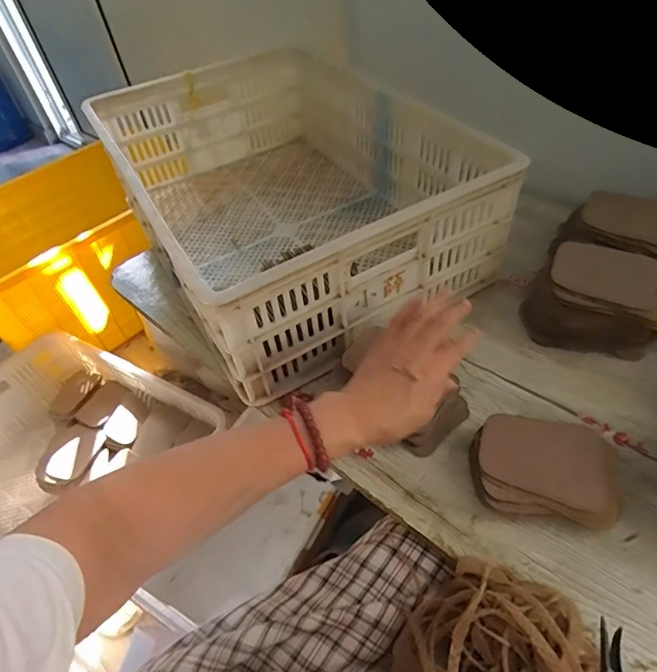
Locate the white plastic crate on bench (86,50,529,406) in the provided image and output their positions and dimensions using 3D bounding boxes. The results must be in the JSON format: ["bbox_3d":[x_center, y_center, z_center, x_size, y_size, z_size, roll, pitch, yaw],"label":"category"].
[{"bbox_3d":[-0.079,-0.249,0.744,0.439,0.183,0.634,-28,50,-18],"label":"white plastic crate on bench"}]

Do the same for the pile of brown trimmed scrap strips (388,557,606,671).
[{"bbox_3d":[0.127,0.257,0.369,0.142,0.087,0.134,12,50,19],"label":"pile of brown trimmed scrap strips"}]

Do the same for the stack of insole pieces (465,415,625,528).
[{"bbox_3d":[0.204,0.132,0.448,0.125,0.055,0.086,8,49,14],"label":"stack of insole pieces"}]

